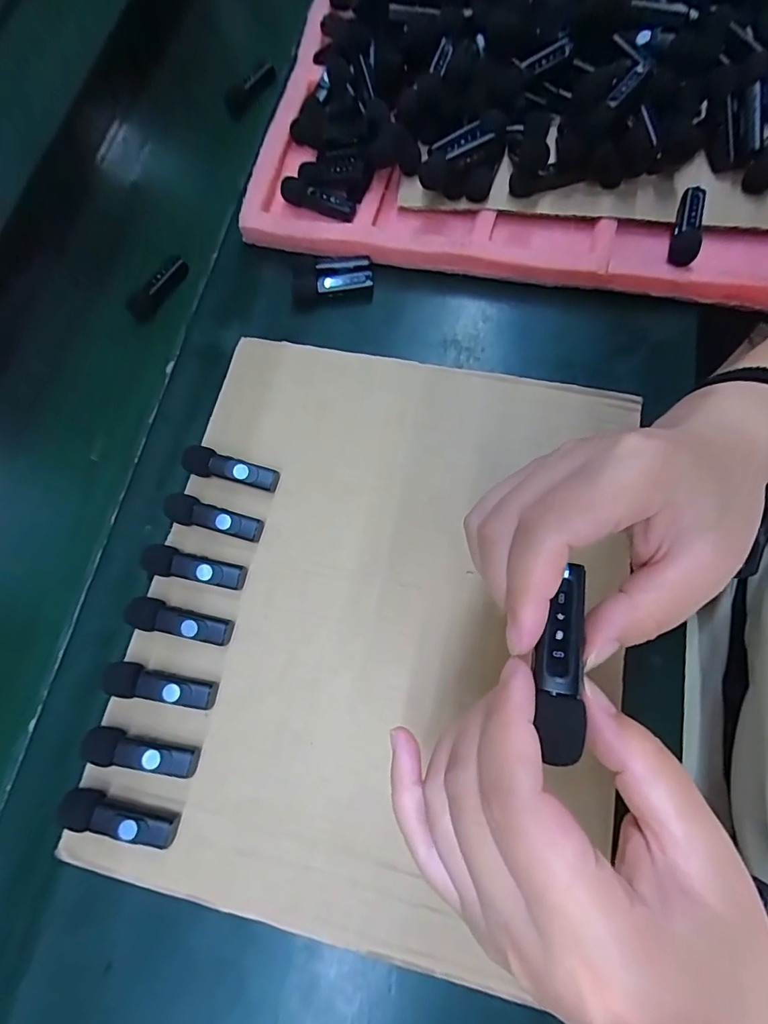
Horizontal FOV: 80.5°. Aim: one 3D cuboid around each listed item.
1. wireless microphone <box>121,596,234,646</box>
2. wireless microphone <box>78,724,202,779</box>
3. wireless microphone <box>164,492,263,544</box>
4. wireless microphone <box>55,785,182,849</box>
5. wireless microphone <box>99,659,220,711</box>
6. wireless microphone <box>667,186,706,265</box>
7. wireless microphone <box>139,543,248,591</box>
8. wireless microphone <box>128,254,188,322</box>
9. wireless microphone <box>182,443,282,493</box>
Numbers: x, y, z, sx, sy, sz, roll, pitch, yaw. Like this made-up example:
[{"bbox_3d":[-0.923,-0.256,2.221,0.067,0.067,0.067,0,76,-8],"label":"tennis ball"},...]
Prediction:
[{"bbox_3d":[-0.126,0.068,0.280,0.063,0.015,0.019,15,75,6],"label":"wireless microphone"},{"bbox_3d":[-0.139,0.138,0.261,0.065,0.017,0.017,12,74,5],"label":"wireless microphone"},{"bbox_3d":[-0.111,0.005,0.298,0.062,0.015,0.019,17,75,6],"label":"wireless microphone"},{"bbox_3d":[-0.147,0.170,0.252,0.063,0.016,0.017,13,74,5],"label":"wireless microphone"},{"bbox_3d":[-0.133,0.104,0.271,0.066,0.015,0.018,11,74,5],"label":"wireless microphone"},{"bbox_3d":[0.235,-0.219,0.350,0.021,0.019,0.063,17,75,6],"label":"wireless microphone"},{"bbox_3d":[-0.122,0.036,0.289,0.065,0.015,0.018,13,74,5],"label":"wireless microphone"},{"bbox_3d":[-0.194,-0.193,0.392,0.019,0.014,0.069,31,77,10],"label":"wireless microphone"},{"bbox_3d":[-0.104,-0.028,0.307,0.065,0.016,0.018,16,75,6],"label":"wireless microphone"}]

